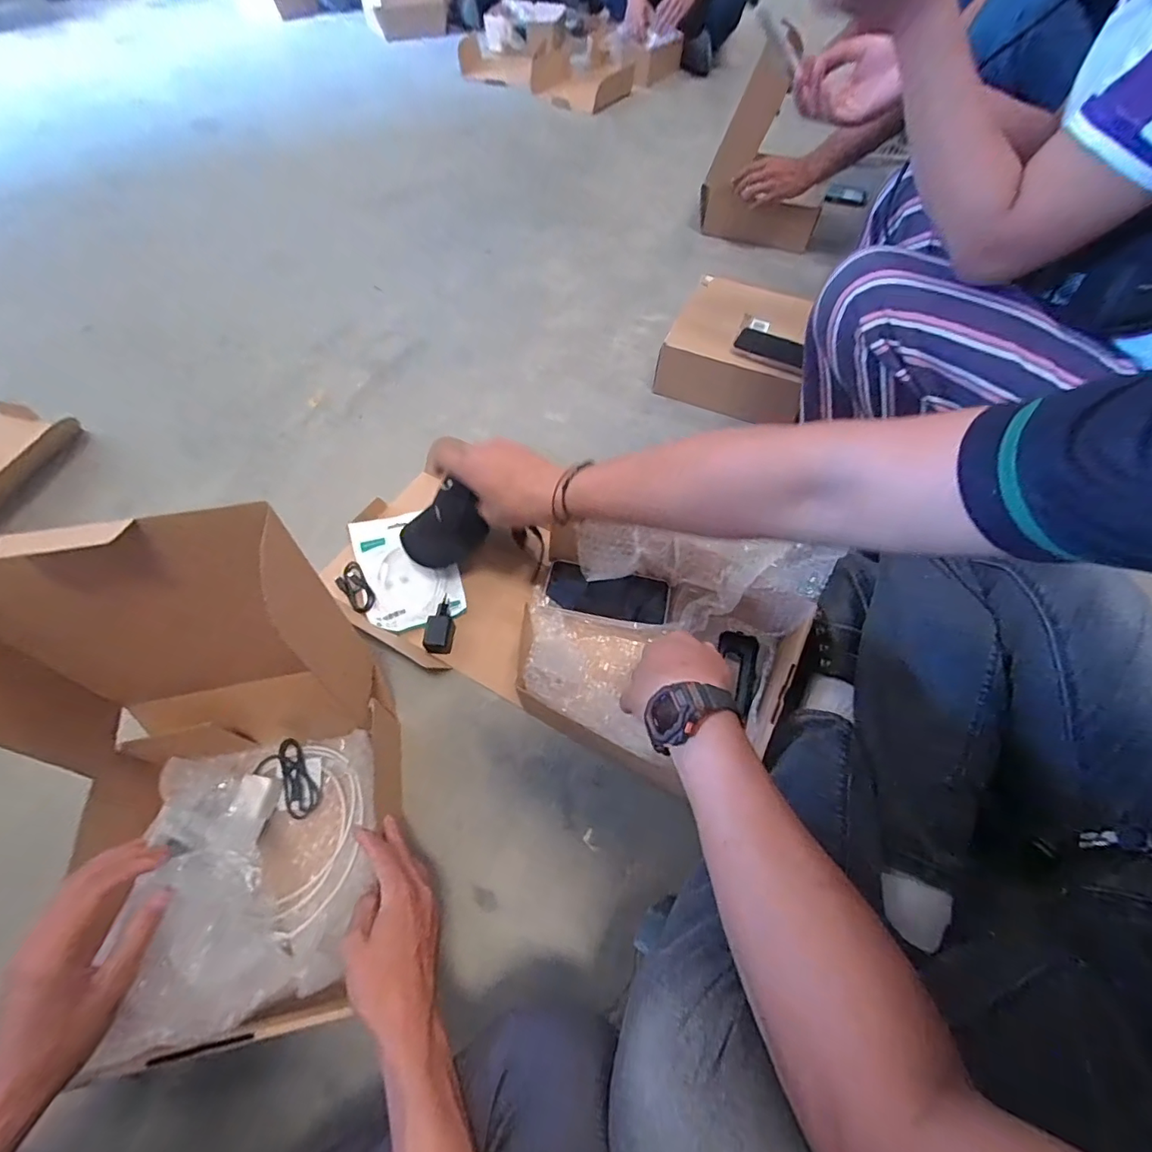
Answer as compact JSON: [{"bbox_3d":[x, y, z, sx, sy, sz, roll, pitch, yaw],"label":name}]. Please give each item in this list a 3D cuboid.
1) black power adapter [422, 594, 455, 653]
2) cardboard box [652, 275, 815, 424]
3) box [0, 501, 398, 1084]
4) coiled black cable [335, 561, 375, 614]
[{"bbox_3d":[-0.176,0.059,0.673,0.031,0.030,0.079,5,58,1],"label":"black power adapter"},{"bbox_3d":[0.307,-0.422,0.956,0.248,0.107,0.248,22,59,11],"label":"cardboard box"},{"bbox_3d":[-0.310,0.186,0.405,0.249,0.340,0.316,-11,59,-9],"label":"box"},{"bbox_3d":[-0.303,0.018,0.707,0.036,0.006,0.081,-29,63,-19],"label":"coiled black cable"}]

